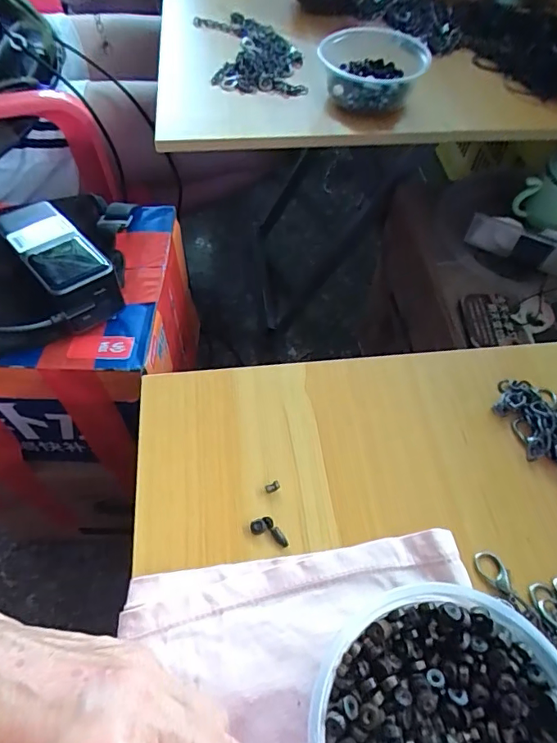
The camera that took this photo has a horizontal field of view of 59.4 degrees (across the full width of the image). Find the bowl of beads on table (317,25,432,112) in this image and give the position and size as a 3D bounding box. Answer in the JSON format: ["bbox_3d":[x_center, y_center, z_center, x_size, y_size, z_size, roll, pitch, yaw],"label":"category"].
[{"bbox_3d":[0.100,-0.308,0.512,0.106,0.055,0.085,-8,57,-6],"label":"bowl of beads on table"}]

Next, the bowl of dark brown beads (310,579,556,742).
[{"bbox_3d":[0.067,0.149,0.206,0.106,0.043,0.099,1,57,-2],"label":"bowl of dark brown beads"}]

